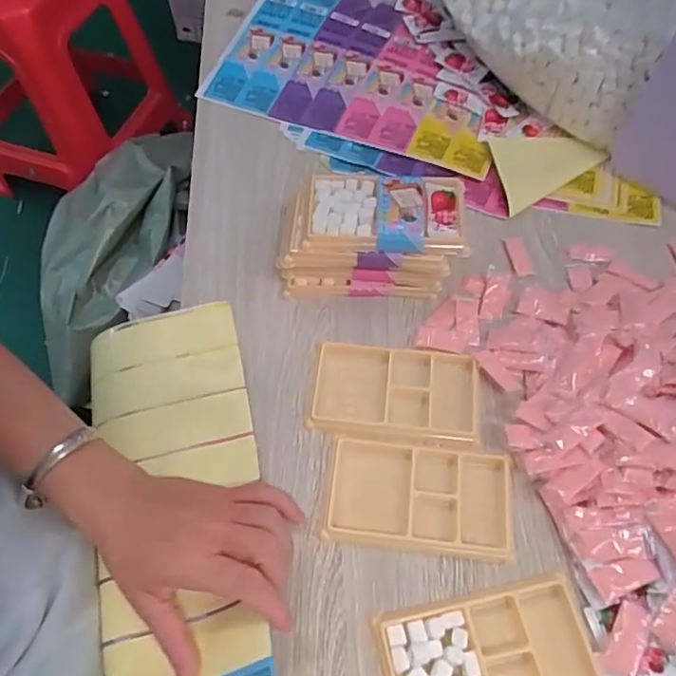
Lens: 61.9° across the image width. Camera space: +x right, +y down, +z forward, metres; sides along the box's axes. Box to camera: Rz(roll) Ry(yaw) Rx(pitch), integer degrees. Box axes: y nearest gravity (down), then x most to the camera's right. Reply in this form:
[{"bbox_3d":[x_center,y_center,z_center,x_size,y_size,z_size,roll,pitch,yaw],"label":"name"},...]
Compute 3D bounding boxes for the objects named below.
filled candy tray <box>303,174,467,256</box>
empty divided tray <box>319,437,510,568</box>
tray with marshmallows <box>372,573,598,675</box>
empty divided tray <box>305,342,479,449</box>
[{"bbox_3d":[0.041,-0.104,0.466,0.126,0.015,0.073,1,60,2],"label":"filled candy tray"},{"bbox_3d":[0.059,0.114,0.406,0.132,0.011,0.075,6,60,4],"label":"empty divided tray"},{"bbox_3d":[0.094,0.203,0.355,0.132,0.011,0.074,-10,61,-6],"label":"tray with marshmallows"},{"bbox_3d":[0.043,0.042,0.444,0.130,0.011,0.076,6,60,4],"label":"empty divided tray"}]

